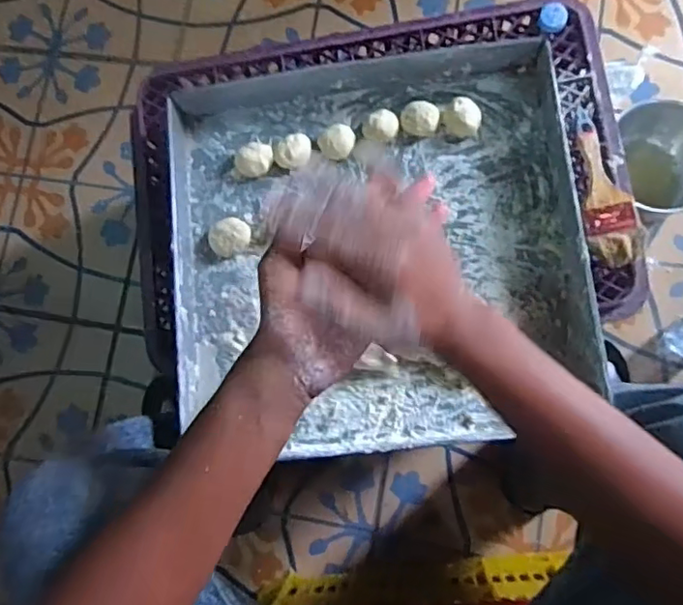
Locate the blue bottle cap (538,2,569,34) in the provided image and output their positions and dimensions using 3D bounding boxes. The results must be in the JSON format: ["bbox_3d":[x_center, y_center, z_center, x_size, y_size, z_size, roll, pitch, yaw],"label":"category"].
[{"bbox_3d":[0.265,-0.355,0.727,0.032,0.012,0.034,-1,82,8],"label":"blue bottle cap"}]

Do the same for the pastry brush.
[{"bbox_3d":[0.306,-0.136,0.676,0.056,0.015,0.190,-6,81,7],"label":"pastry brush"}]

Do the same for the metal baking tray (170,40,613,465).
[{"bbox_3d":[0.036,-0.071,0.690,0.495,0.060,0.481,-5,81,5],"label":"metal baking tray"}]

